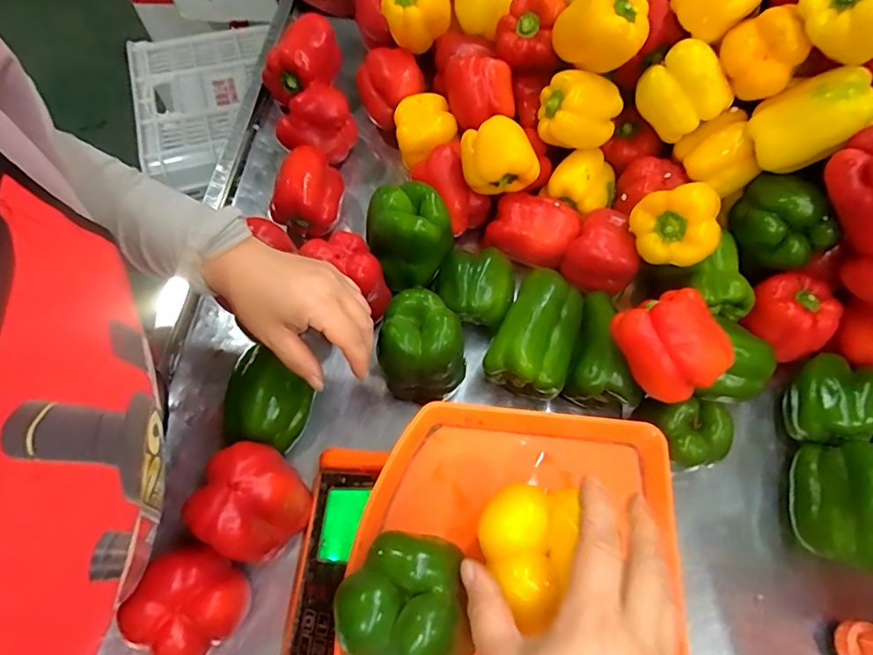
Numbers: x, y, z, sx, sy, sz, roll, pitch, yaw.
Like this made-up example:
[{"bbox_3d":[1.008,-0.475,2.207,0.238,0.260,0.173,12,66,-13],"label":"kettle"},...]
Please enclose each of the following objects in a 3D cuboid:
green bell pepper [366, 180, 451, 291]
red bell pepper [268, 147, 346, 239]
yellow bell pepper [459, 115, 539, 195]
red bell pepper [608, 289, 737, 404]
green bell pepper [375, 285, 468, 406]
[{"bbox_3d":[-0.028,-0.094,0.529,0.084,0.083,0.079,1,65,-1],"label":"green bell pepper"},{"bbox_3d":[-0.146,-0.154,0.585,0.073,0.080,0.095,10,63,2],"label":"red bell pepper"},{"bbox_3d":[0.066,-0.185,0.541,0.074,0.062,0.070,-9,66,-5],"label":"yellow bell pepper"},{"bbox_3d":[0.200,0.015,0.434,0.073,0.056,0.086,-28,79,7],"label":"red bell pepper"},{"bbox_3d":[-0.012,0.028,0.489,0.078,0.119,0.072,1,63,-2],"label":"green bell pepper"}]

